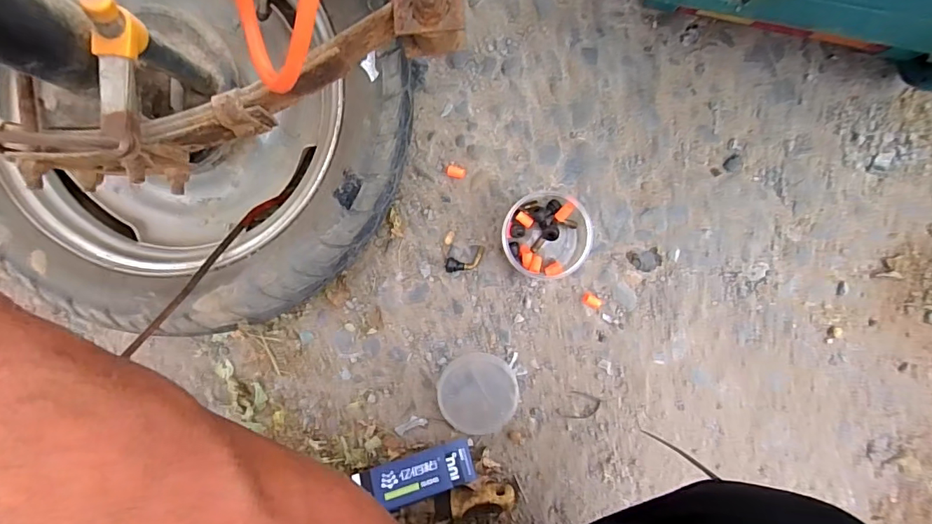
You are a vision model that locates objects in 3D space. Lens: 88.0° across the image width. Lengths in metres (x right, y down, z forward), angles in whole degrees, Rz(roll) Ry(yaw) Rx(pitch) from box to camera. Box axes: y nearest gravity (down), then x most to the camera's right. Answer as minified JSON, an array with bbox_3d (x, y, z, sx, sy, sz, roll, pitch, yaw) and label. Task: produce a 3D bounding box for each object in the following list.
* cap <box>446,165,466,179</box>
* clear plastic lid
[{"bbox_3d":[-0.011,-0.092,0.495,0.020,0.009,0.012,15,91,1],"label":"cap"},{"bbox_3d":[0.011,0.135,0.488,0.078,0.011,0.084,0,91,1],"label":"clear plastic lid"}]

